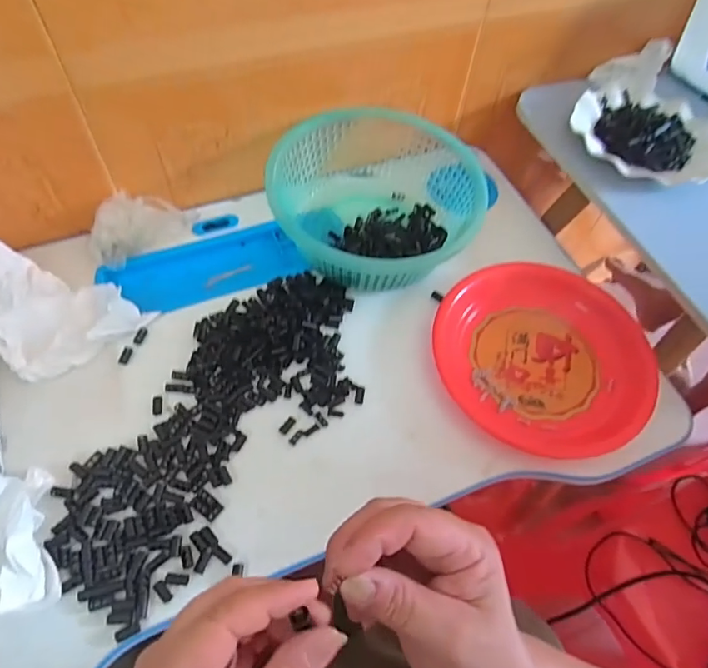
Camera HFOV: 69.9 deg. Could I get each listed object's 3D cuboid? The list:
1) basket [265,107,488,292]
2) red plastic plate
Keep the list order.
[{"bbox_3d":[0.038,-0.159,0.587,0.226,0.085,0.197,40,64,18],"label":"basket"},{"bbox_3d":[0.197,0.021,0.522,0.218,0.032,0.196,4,59,-2],"label":"red plastic plate"}]

